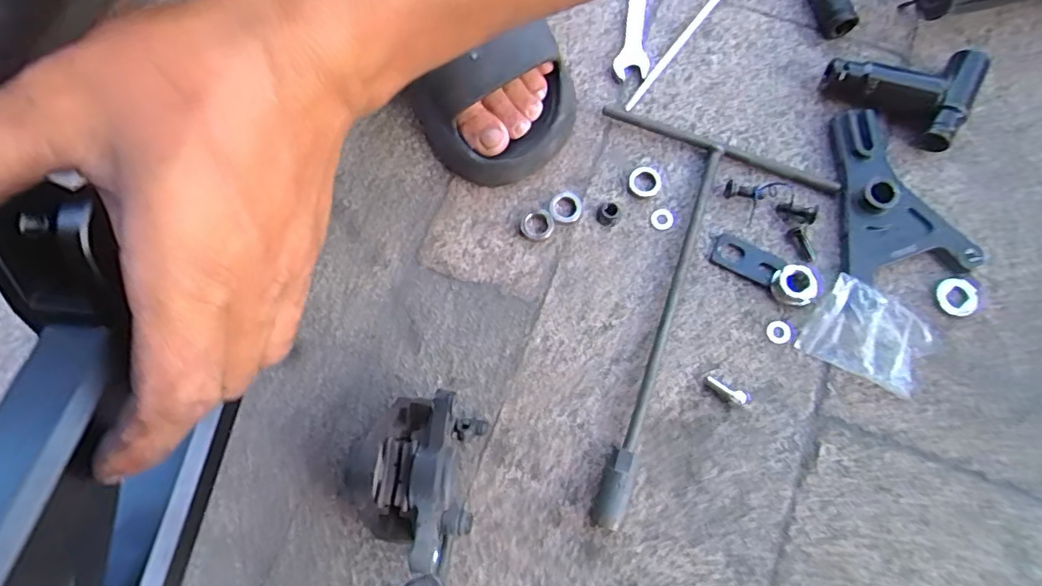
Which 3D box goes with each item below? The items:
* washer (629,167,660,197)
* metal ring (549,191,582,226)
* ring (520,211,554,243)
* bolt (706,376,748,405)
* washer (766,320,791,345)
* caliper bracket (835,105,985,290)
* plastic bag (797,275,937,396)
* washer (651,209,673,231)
[{"bbox_3d":[0.094,-0.084,0.432,0.022,0.005,0.024,-5,77,0],"label":"washer"},{"bbox_3d":[0.034,-0.063,0.426,0.024,0.004,0.026,0,77,1],"label":"metal ring"},{"bbox_3d":[0.012,-0.050,0.424,0.025,0.004,0.023,0,77,1],"label":"ring"},{"bbox_3d":[0.141,0.067,0.392,0.029,0.008,0.009,30,79,8],"label":"bolt"},{"bbox_3d":[0.183,0.027,0.405,0.015,0.004,0.016,5,77,2],"label":"washer"},{"bbox_3d":[0.277,-0.072,0.416,0.091,0.019,0.128,0,77,1],"label":"caliper bracket"},{"bbox_3d":[0.240,0.029,0.389,0.078,0.025,0.052,27,78,7],"label":"plastic bag"},{"bbox_3d":[0.106,-0.056,0.426,0.016,0.004,0.016,0,77,1],"label":"washer"}]

